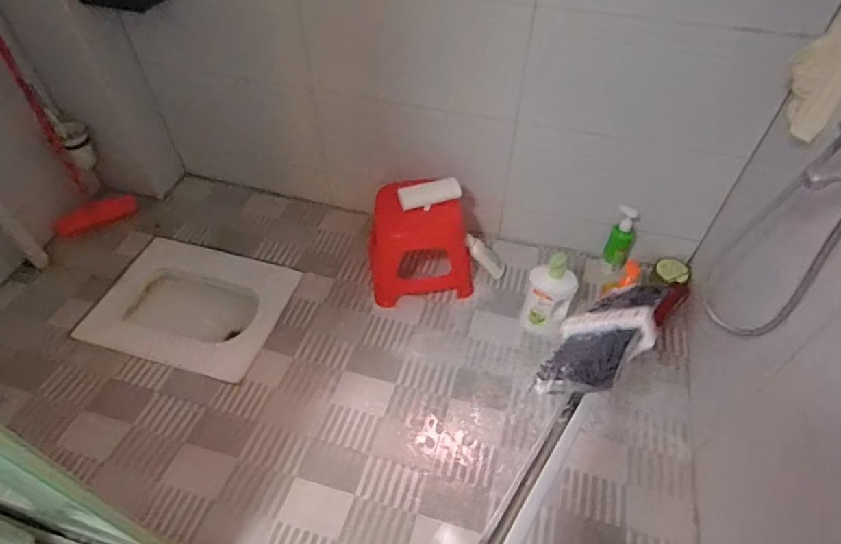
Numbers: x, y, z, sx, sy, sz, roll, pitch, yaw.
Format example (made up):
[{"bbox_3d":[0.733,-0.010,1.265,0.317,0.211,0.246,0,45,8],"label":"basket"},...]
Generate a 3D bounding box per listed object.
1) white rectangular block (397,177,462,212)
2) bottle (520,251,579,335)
[{"bbox_3d":[0.026,-0.216,1.431,0.167,0.051,0.053,-18,52,-13],"label":"white rectangular block"},{"bbox_3d":[0.351,0.060,1.394,0.125,0.260,0.091,17,53,15],"label":"bottle"}]

